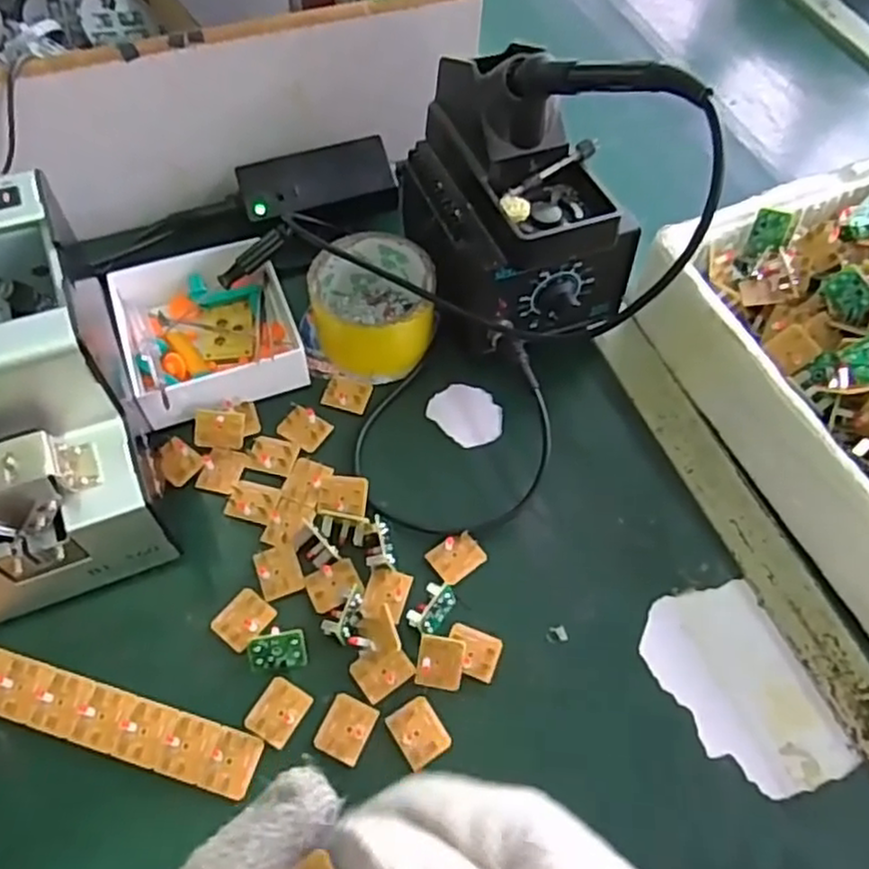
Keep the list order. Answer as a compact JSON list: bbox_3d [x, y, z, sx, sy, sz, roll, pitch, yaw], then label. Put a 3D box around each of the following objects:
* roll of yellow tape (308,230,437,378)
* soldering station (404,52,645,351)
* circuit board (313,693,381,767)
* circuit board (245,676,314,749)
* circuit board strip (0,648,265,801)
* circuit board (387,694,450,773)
[{"bbox_3d":[-0.042,-0.088,0.489,0.079,0.057,0.089,-5,59,-6],"label":"roll of yellow tape"},{"bbox_3d":[0.053,-0.153,0.474,0.122,0.158,0.155,-13,60,-11],"label":"soldering station"},{"bbox_3d":[-0.046,0.154,0.373,0.025,0.005,0.030,22,60,10],"label":"circuit board"},{"bbox_3d":[-0.081,0.145,0.374,0.025,0.004,0.030,31,64,6],"label":"circuit board"},{"bbox_3d":[-0.171,0.146,0.368,0.165,0.007,0.029,16,59,7],"label":"circuit board strip"},{"bbox_3d":[-0.008,0.155,0.372,0.024,0.010,0.031,-30,65,-19],"label":"circuit board"}]

